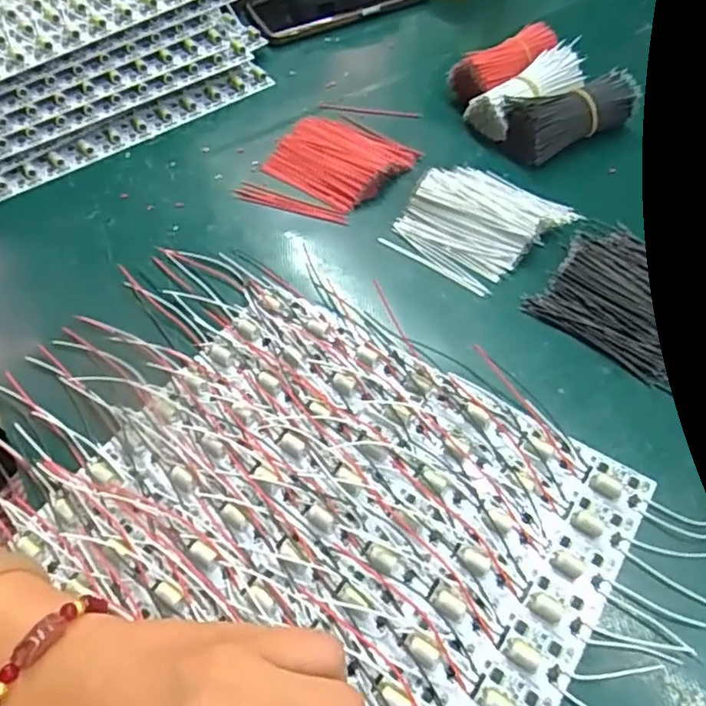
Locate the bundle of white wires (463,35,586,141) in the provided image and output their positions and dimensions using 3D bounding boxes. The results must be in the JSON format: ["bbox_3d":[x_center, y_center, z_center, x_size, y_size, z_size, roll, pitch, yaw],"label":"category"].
[{"bbox_3d":[0.133,-0.197,0.457,0.093,0.023,0.040,-35,60,-4],"label":"bundle of white wires"}]

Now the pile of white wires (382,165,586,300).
[{"bbox_3d":[0.081,-0.089,0.401,0.087,0.015,0.096,37,65,24],"label":"pile of white wires"}]

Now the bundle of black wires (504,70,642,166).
[{"bbox_3d":[0.156,-0.173,0.442,0.092,0.035,0.041,-24,58,-13],"label":"bundle of black wires"}]

